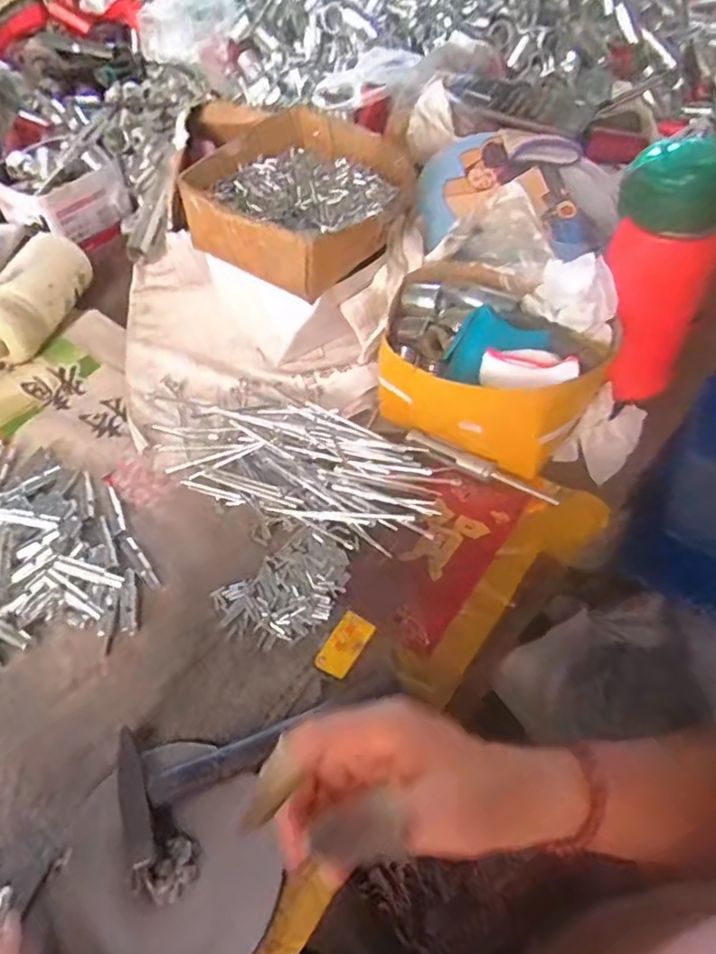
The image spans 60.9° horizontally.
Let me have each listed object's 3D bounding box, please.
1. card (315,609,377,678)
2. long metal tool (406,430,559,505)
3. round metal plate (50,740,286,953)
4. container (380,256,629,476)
[{"bbox_3d":[-0.009,0.115,0.423,0.025,0.004,0.046,28,61,22],"label":"card"},{"bbox_3d":[0.100,-0.010,0.499,0.131,0.006,0.014,28,61,22],"label":"long metal tool"},{"bbox_3d":[-0.107,0.219,0.340,0.117,0.018,0.123,-2,54,3],"label":"round metal plate"},{"bbox_3d":[0.107,-0.095,0.508,0.177,0.085,0.132,27,60,21],"label":"container"}]

